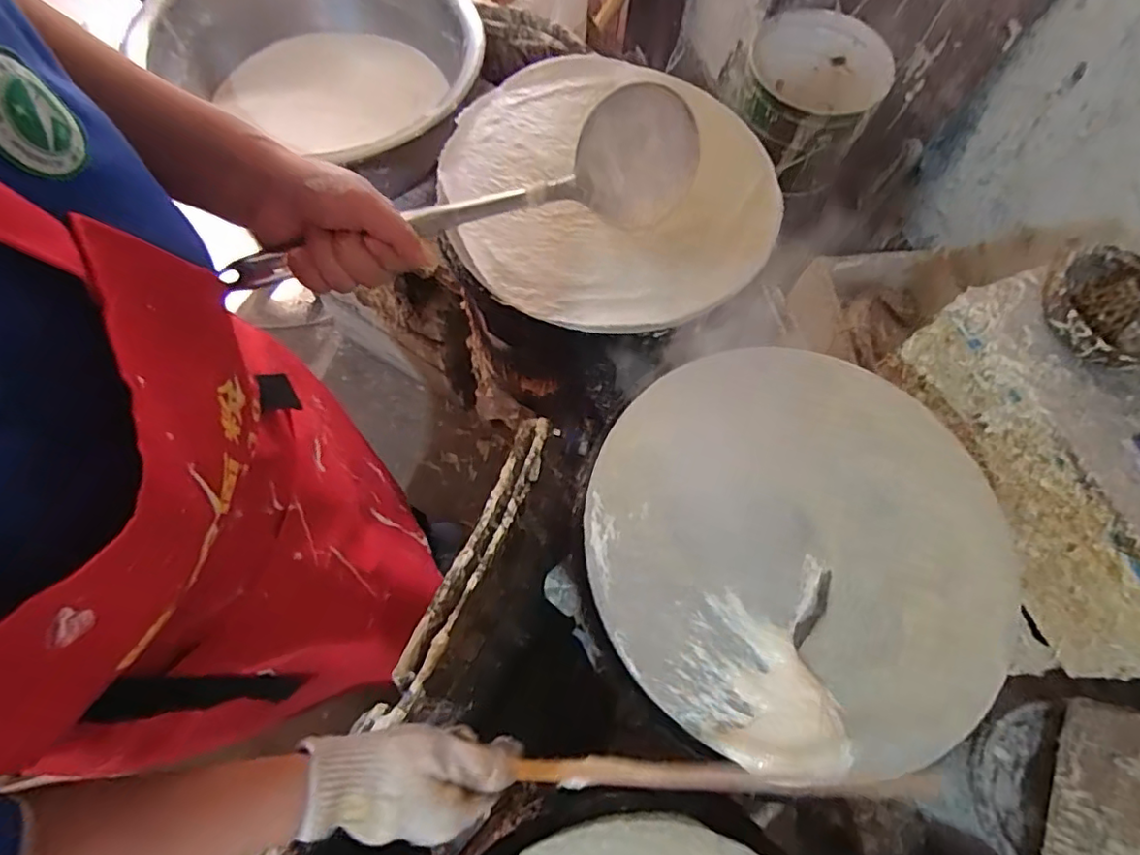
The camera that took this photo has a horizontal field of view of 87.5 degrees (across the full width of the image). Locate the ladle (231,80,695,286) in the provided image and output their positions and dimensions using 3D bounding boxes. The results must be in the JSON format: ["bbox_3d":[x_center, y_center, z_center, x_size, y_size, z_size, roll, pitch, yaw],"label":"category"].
[{"bbox_3d":[-0.070,-0.153,0.415,0.325,0.061,0.082,-21,70,-8],"label":"ladle"}]

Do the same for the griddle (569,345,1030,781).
[{"bbox_3d":[0.204,0.094,0.528,0.355,0.027,0.369,1,68,-2],"label":"griddle"}]

